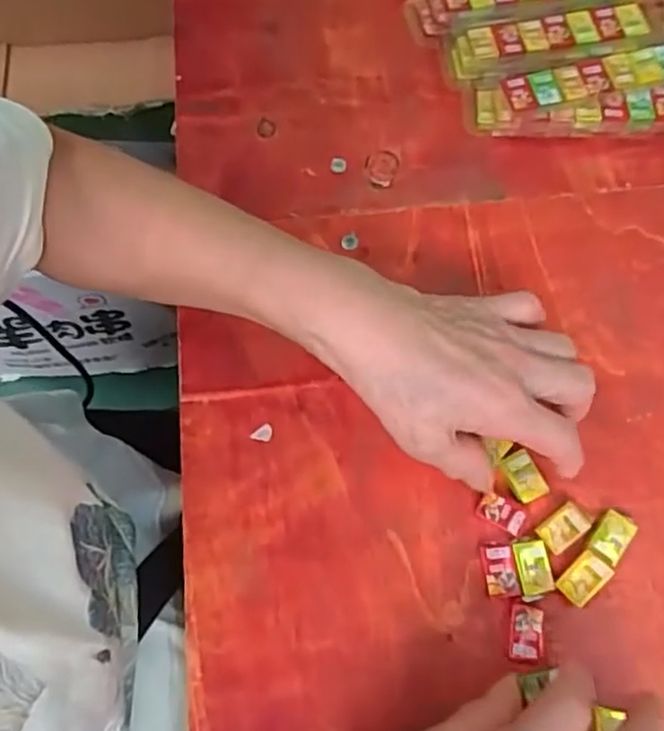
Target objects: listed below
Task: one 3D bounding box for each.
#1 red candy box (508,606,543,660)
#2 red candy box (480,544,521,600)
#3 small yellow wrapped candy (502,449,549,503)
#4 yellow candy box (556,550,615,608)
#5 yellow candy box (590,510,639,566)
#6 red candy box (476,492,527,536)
[{"bbox_3d":[0.096,0.133,0.326,0.016,0.005,0.024,8,70,4],"label":"red candy box"},{"bbox_3d":[0.086,0.106,0.336,0.016,0.006,0.026,-9,70,-2],"label":"red candy box"},{"bbox_3d":[0.104,0.060,0.351,0.017,0.004,0.026,-23,71,-7],"label":"small yellow wrapped candy"},{"bbox_3d":[0.128,0.109,0.334,0.027,0.010,0.016,-40,74,-13],"label":"yellow candy box"},{"bbox_3d":[0.145,0.090,0.342,0.016,0.011,0.026,36,74,13],"label":"yellow candy box"},{"bbox_3d":[0.089,0.077,0.344,0.024,0.004,0.014,30,73,11],"label":"red candy box"}]

